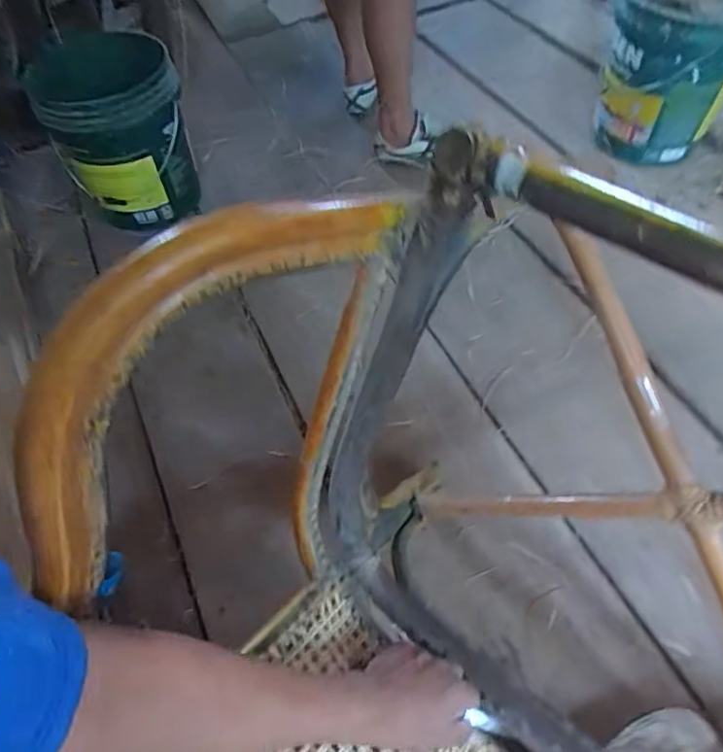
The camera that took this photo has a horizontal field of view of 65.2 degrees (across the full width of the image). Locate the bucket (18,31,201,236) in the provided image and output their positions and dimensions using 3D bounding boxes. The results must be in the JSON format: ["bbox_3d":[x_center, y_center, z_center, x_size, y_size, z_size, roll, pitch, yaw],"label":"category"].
[{"bbox_3d":[-0.515,-0.535,1.231,0.278,0.323,0.265,-14,56,-8],"label":"bucket"}]

